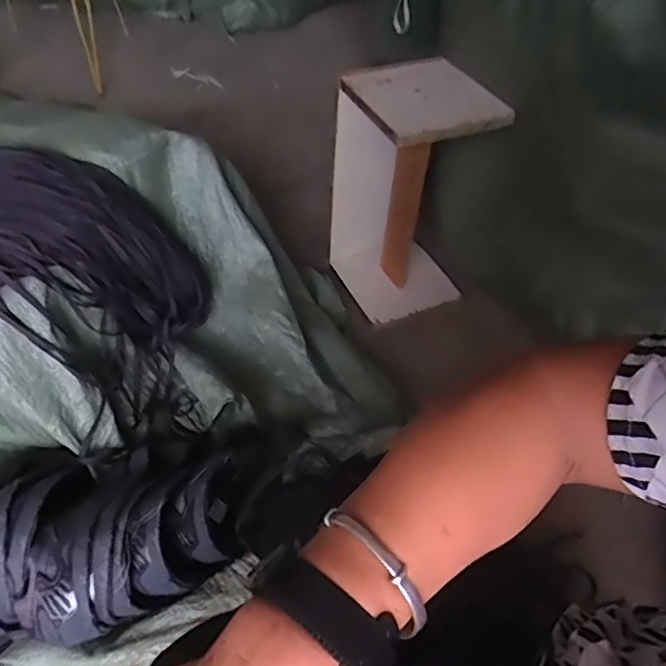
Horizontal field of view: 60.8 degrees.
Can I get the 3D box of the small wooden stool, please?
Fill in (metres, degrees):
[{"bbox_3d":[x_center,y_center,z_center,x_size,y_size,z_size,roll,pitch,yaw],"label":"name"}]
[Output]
[{"bbox_3d":[0.136,-0.228,1.071,0.233,0.471,0.196,-19,53,-20],"label":"small wooden stool"}]

